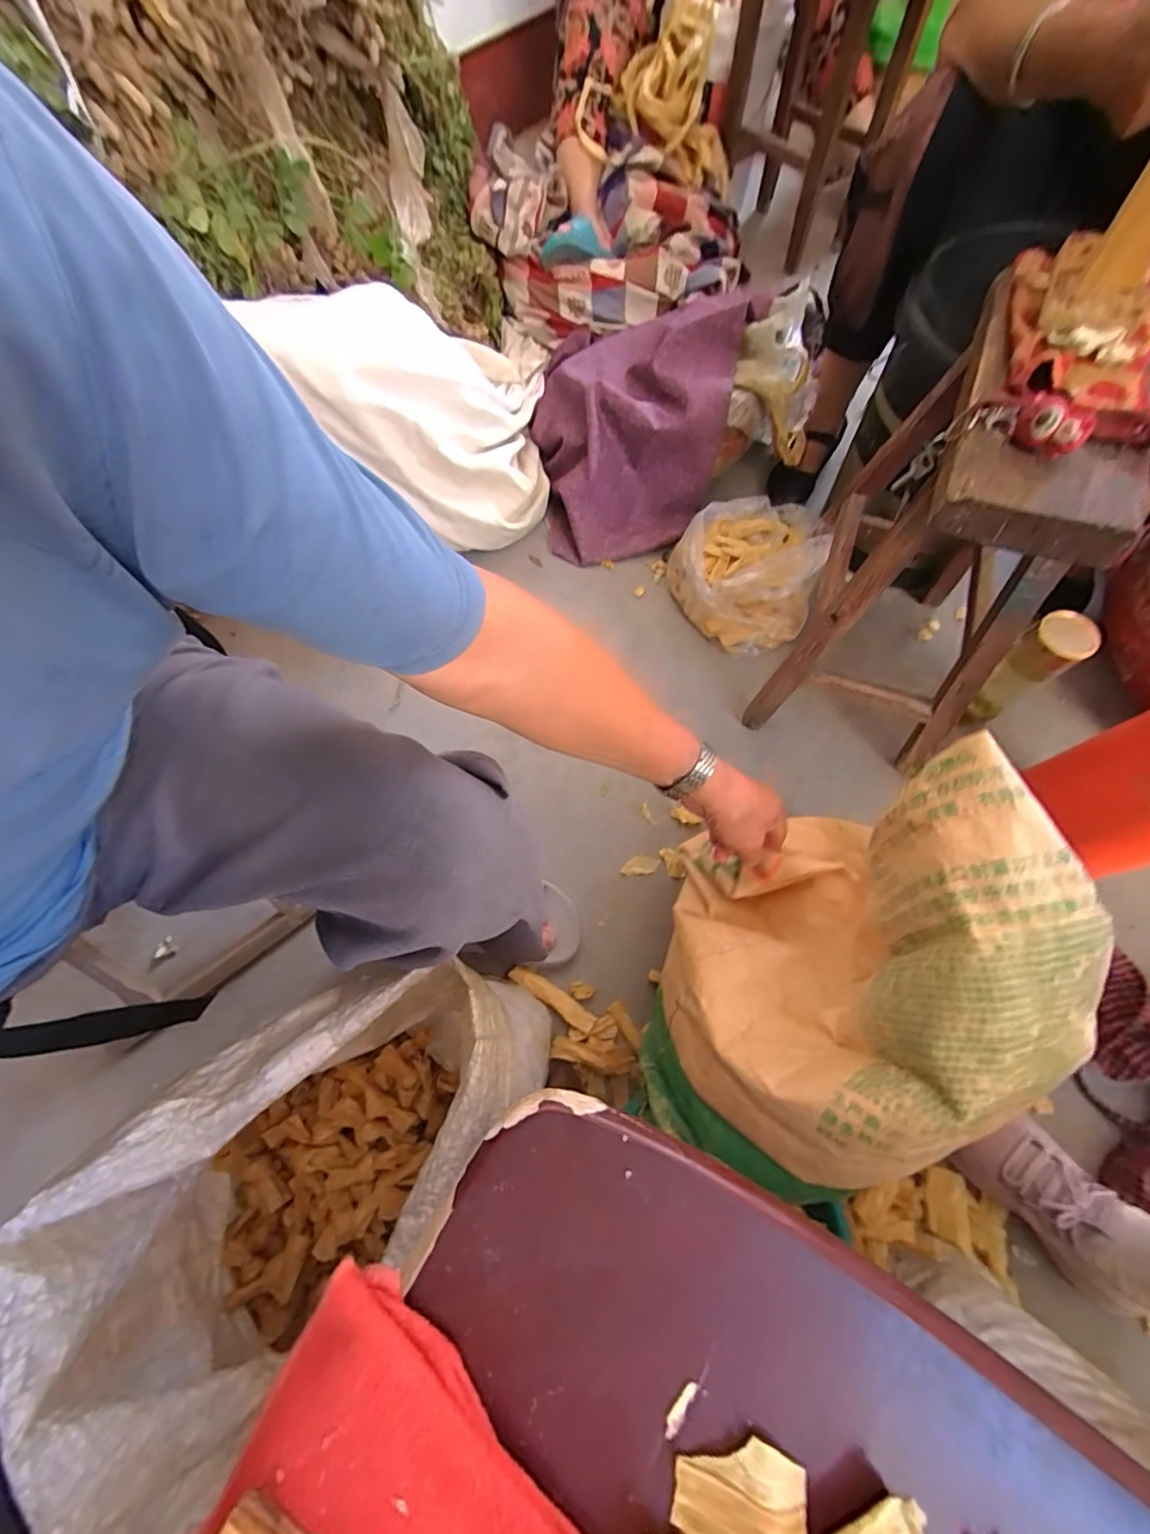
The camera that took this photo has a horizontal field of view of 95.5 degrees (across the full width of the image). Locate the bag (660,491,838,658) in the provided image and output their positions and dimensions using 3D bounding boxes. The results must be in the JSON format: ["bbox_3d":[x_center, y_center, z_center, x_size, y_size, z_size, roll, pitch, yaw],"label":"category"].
[{"bbox_3d":[0.292,-0.327,0.859,0.241,0.108,0.243,-31,69,-11],"label":"bag"}]

